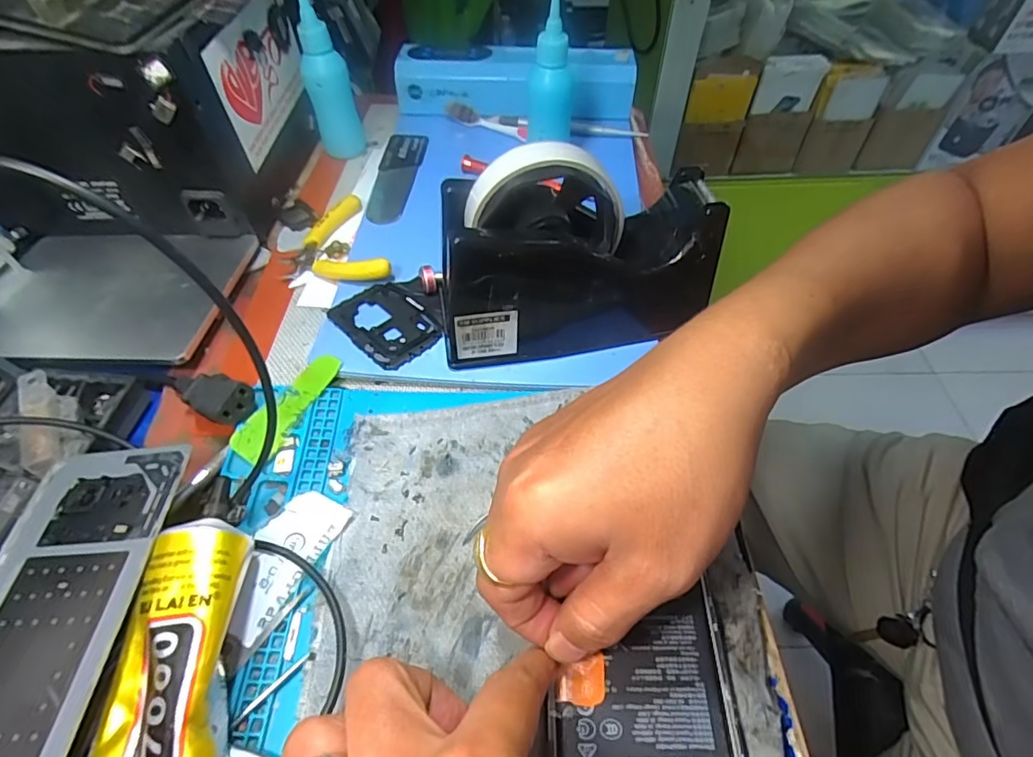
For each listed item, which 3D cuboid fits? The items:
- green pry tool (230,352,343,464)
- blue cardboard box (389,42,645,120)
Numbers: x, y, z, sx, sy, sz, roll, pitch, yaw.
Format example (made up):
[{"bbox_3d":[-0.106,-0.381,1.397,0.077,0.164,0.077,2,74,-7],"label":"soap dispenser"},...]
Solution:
[{"bbox_3d":[-0.123,0.015,0.292,0.024,0.004,0.070,29,60,16],"label":"green pry tool"},{"bbox_3d":[0.000,-0.263,0.473,0.209,0.044,0.059,1,53,2],"label":"blue cardboard box"}]

